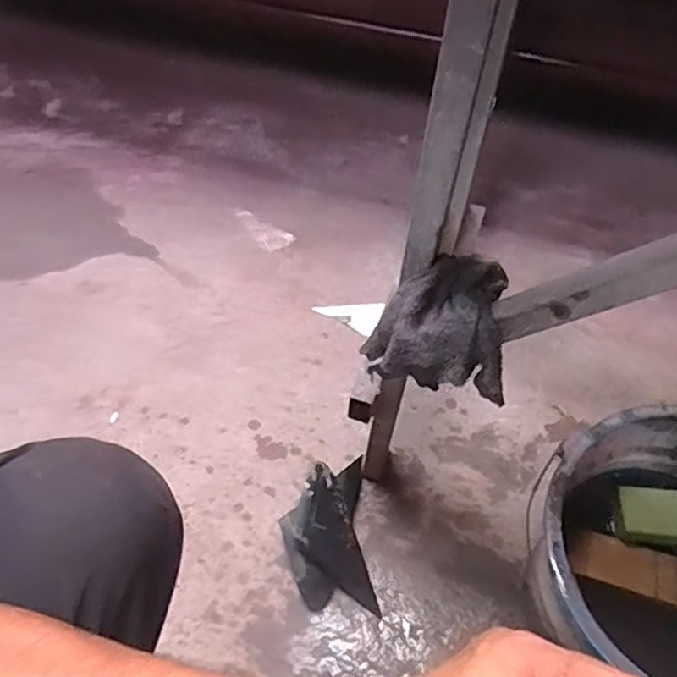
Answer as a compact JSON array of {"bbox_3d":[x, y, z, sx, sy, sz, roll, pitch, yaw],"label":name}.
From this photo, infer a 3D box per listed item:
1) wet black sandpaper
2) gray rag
[{"bbox_3d":[-0.015,0.231,0.731,0.103,0.057,0.173,-5,54,-4],"label":"wet black sandpaper"},{"bbox_3d":[0.080,-0.003,0.506,0.112,0.099,0.093,3,55,3],"label":"gray rag"}]

